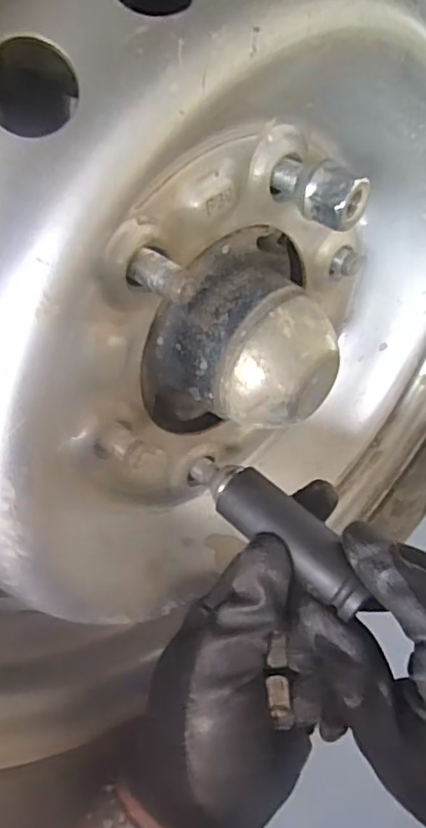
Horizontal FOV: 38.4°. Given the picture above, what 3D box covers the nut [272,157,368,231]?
[{"bbox_3d":[0.038,-0.083,0.224,0.036,0.019,0.016,35,51,24],"label":"nut"}]

